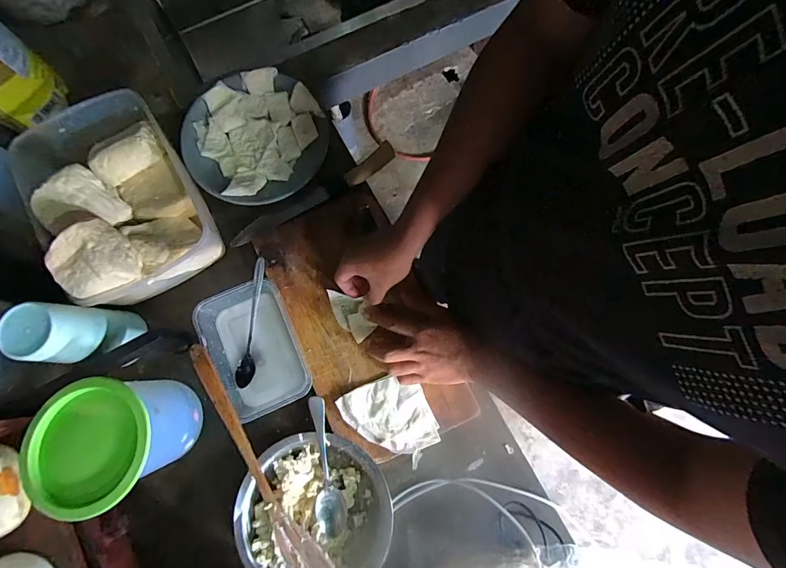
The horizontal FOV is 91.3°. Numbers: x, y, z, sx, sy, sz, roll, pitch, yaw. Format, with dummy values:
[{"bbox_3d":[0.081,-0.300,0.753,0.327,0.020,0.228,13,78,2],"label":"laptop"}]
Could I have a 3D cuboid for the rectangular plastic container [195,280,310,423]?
[{"bbox_3d":[-0.187,0.089,0.530,0.113,0.050,0.168,-26,80,-5],"label":"rectangular plastic container"}]

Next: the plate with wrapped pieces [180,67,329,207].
[{"bbox_3d":[-0.209,-0.224,0.591,0.210,0.036,0.200,0,79,0],"label":"plate with wrapped pieces"}]

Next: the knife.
[{"bbox_3d":[-0.118,-0.135,0.585,0.279,0.013,0.035,-33,81,-6],"label":"knife"}]

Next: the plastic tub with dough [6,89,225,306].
[{"bbox_3d":[-0.375,-0.117,0.510,0.185,0.108,0.260,-32,81,-6],"label":"plastic tub with dough"}]

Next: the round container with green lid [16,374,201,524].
[{"bbox_3d":[-0.303,0.171,0.439,0.111,0.138,0.120,0,79,0],"label":"round container with green lid"}]

